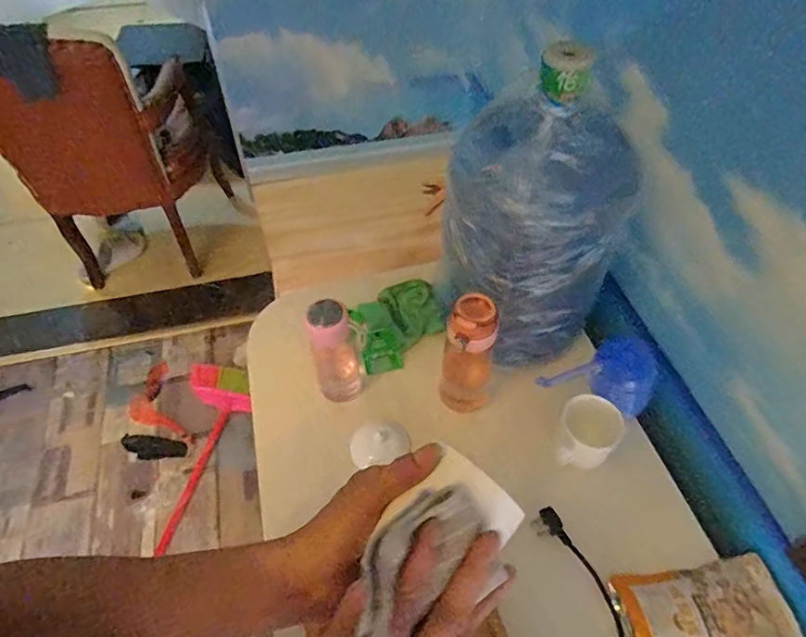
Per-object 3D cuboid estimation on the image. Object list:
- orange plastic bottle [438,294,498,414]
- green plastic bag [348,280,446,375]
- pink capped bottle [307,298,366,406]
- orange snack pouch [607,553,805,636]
[{"bbox_3d":[0.098,0.062,0.767,0.076,0.223,0.075,12,53,8],"label":"orange plastic bottle"},{"bbox_3d":[-0.012,0.005,0.941,0.155,0.046,0.167,-14,54,-12],"label":"green plastic bag"},{"bbox_3d":[-0.103,0.047,0.805,0.077,0.197,0.068,-4,52,-4],"label":"pink capped bottle"},{"bbox_3d":[0.383,0.380,0.651,0.214,0.034,0.132,-6,53,-6],"label":"orange snack pouch"}]

